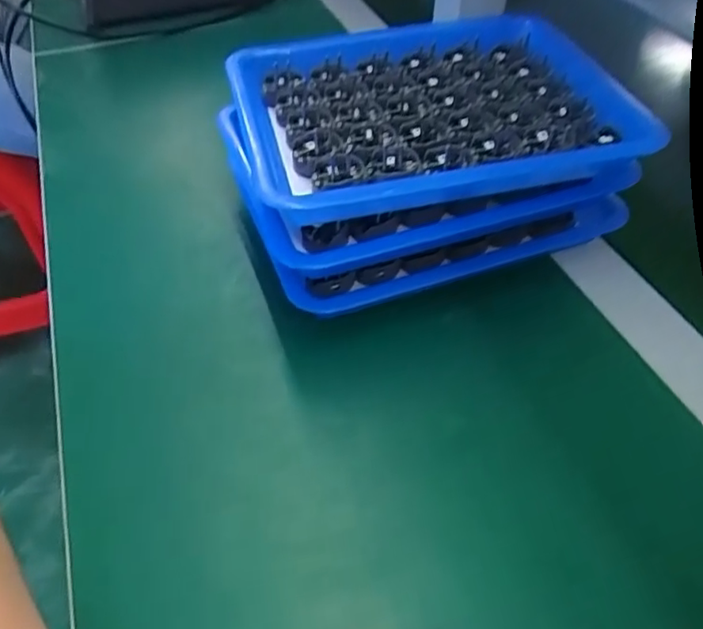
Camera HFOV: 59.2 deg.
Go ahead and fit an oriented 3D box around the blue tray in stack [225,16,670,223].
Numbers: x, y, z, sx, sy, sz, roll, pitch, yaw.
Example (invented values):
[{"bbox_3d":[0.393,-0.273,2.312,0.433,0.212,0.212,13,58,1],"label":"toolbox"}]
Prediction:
[{"bbox_3d":[0.046,-0.119,0.364,0.215,0.037,0.167,-10,49,-12],"label":"blue tray in stack"}]

